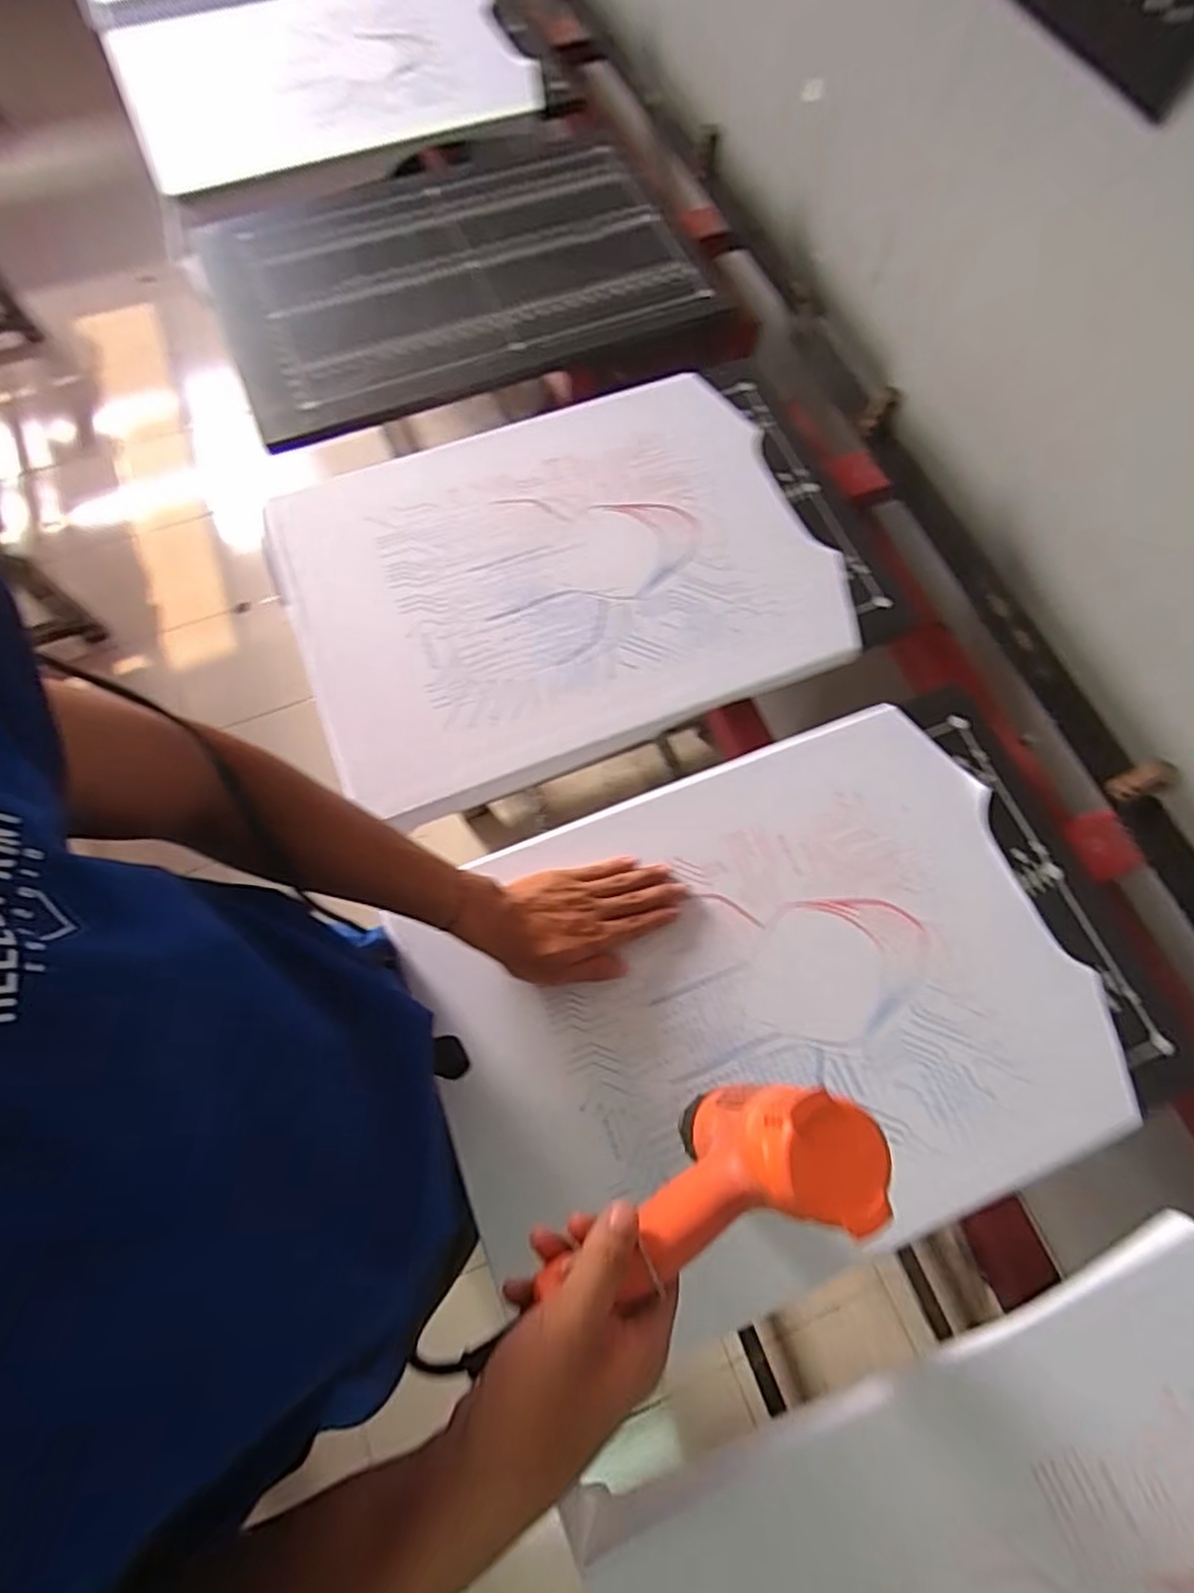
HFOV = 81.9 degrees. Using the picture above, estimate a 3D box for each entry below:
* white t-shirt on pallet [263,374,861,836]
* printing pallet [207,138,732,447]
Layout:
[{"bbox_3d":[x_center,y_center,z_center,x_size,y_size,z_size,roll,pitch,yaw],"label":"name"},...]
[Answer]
[{"bbox_3d":[-0.044,-0.236,0.725,0.526,0.029,0.412,-21,72,-8],"label":"white t-shirt on pallet"},{"bbox_3d":[-0.192,-0.687,0.877,0.576,0.025,0.459,-22,72,-9],"label":"printing pallet"}]

